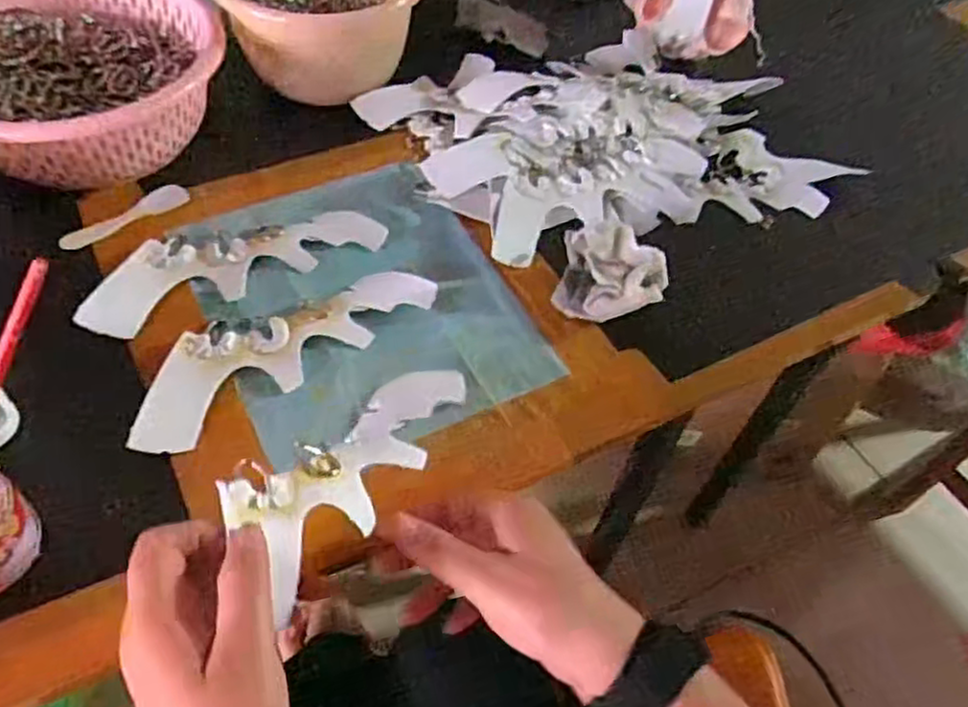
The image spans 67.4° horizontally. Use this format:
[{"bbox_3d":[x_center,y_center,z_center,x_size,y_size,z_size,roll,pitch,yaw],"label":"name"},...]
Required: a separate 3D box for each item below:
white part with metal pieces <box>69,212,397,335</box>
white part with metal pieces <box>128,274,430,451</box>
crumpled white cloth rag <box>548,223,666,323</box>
[{"bbox_3d":[-0.180,-0.074,0.522,0.206,0.017,0.075,-22,58,-22],"label":"white part with metal pieces"},{"bbox_3d":[-0.130,-0.011,0.476,0.207,0.010,0.075,-27,59,-24],"label":"white part with metal pieces"},{"bbox_3d":[0.090,-0.056,0.514,0.077,0.047,0.058,18,53,8],"label":"crumpled white cloth rag"}]

